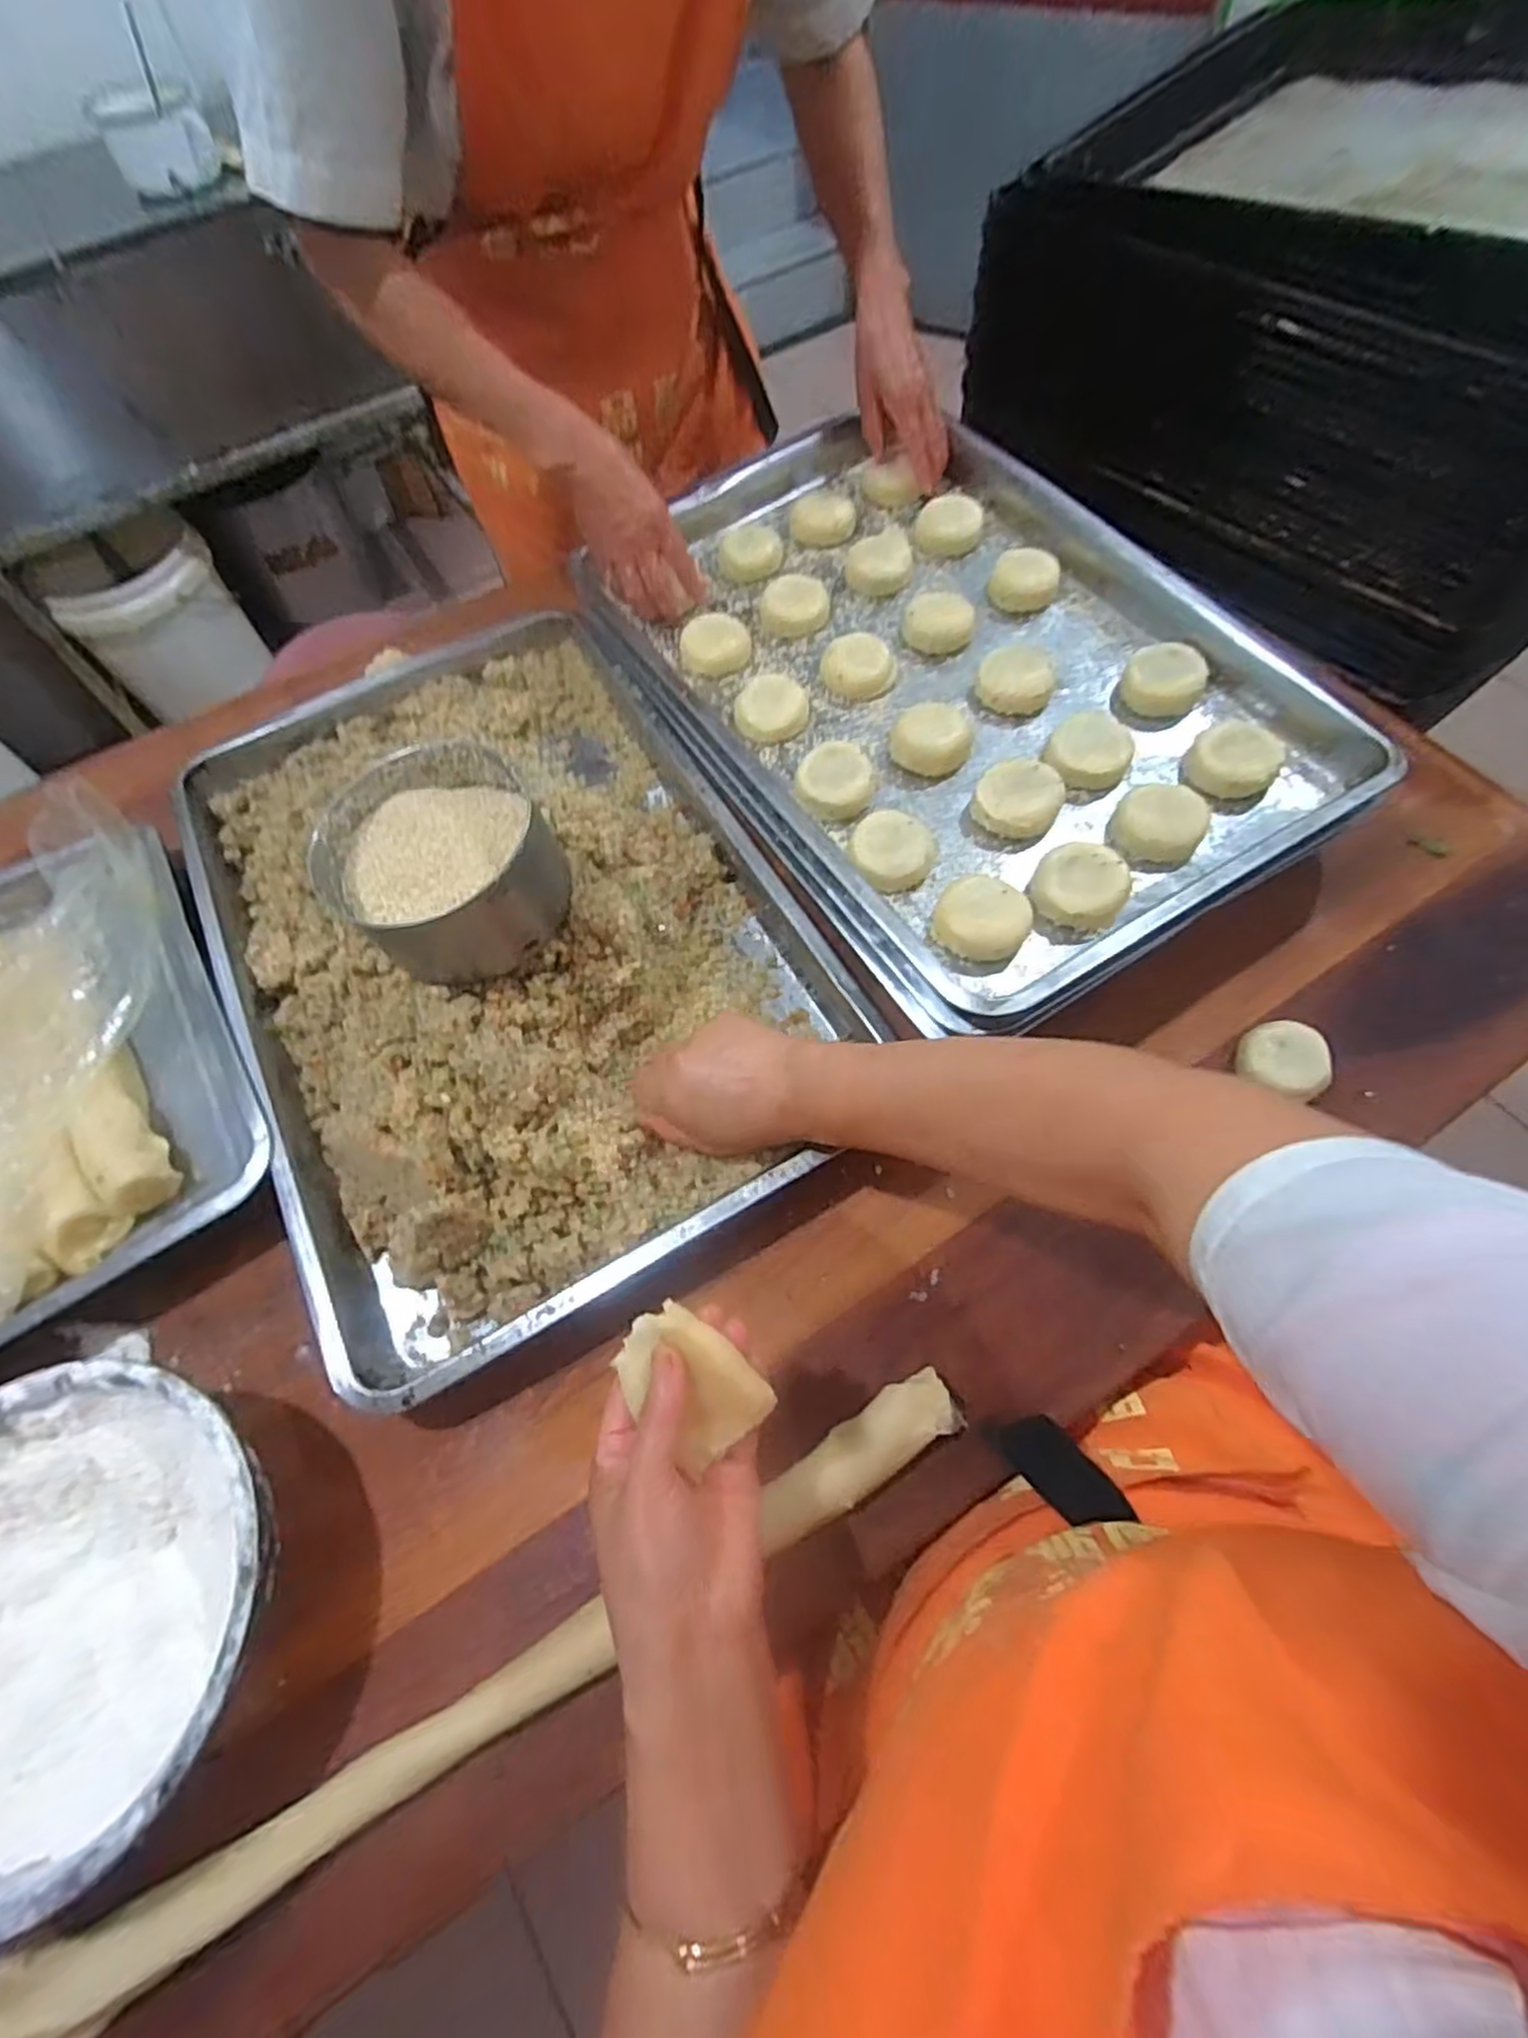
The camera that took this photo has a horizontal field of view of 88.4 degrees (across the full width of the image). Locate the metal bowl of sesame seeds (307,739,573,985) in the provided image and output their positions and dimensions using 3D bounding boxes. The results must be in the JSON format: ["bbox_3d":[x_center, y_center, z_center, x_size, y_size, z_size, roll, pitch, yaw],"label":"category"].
[{"bbox_3d":[-0.208,-0.102,0.513,0.133,0.073,0.134,-2,63,3],"label":"metal bowl of sesame seeds"}]

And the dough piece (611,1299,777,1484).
[{"bbox_3d":[-0.034,0.165,0.360,0.068,0.010,0.050,46,103,7],"label":"dough piece"}]

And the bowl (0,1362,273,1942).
[{"bbox_3d":[-0.359,0.307,0.413,0.221,0.084,0.215,-2,63,3],"label":"bowl"}]

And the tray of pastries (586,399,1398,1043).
[{"bbox_3d":[0.130,-0.287,0.639,0.406,0.054,0.605,-32,65,-13],"label":"tray of pastries"}]

